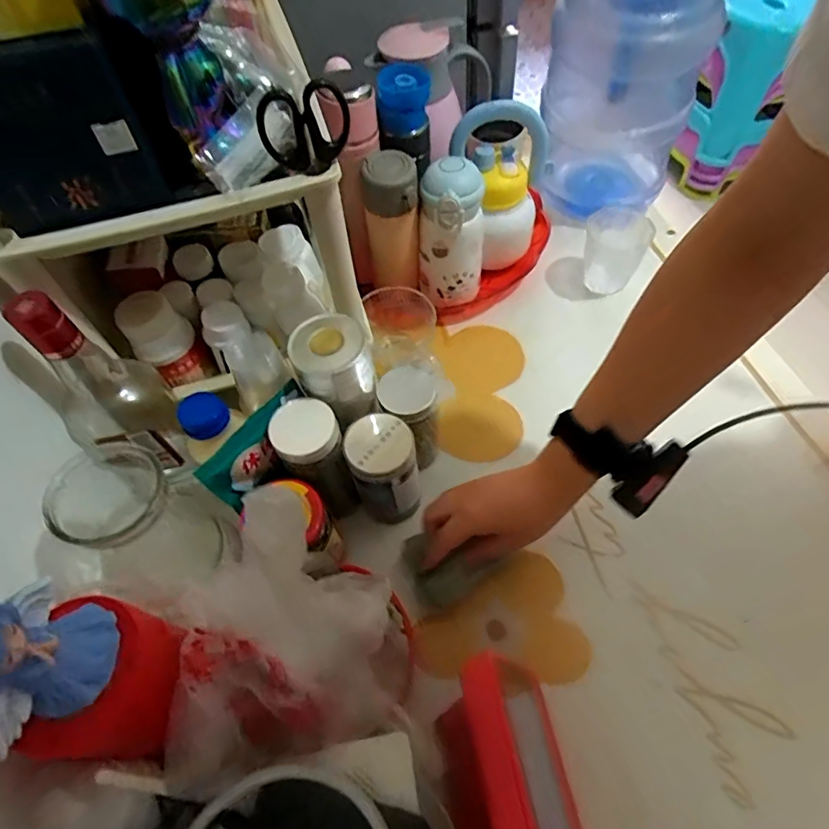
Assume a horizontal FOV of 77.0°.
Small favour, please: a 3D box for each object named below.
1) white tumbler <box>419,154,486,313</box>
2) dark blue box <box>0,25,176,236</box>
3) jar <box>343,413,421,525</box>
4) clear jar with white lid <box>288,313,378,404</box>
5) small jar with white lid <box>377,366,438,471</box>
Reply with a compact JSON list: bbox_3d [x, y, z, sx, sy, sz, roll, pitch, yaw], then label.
[{"bbox_3d":[0.044,-0.215,0.642,0.079,0.180,0.068,-1,57,3],"label":"white tumbler"},{"bbox_3d":[-0.241,-0.186,0.350,0.107,0.105,0.032,-20,58,-9],"label":"dark blue box"},{"bbox_3d":[-0.028,0.058,0.522,0.062,0.118,0.060,-2,57,3],"label":"jar"},{"bbox_3d":[-0.075,-0.047,0.484,0.067,0.066,0.070,-24,59,-11],"label":"clear jar with white lid"},{"bbox_3d":[-0.002,0.006,0.552,0.061,0.123,0.066,-5,57,1],"label":"small jar with white lid"}]

